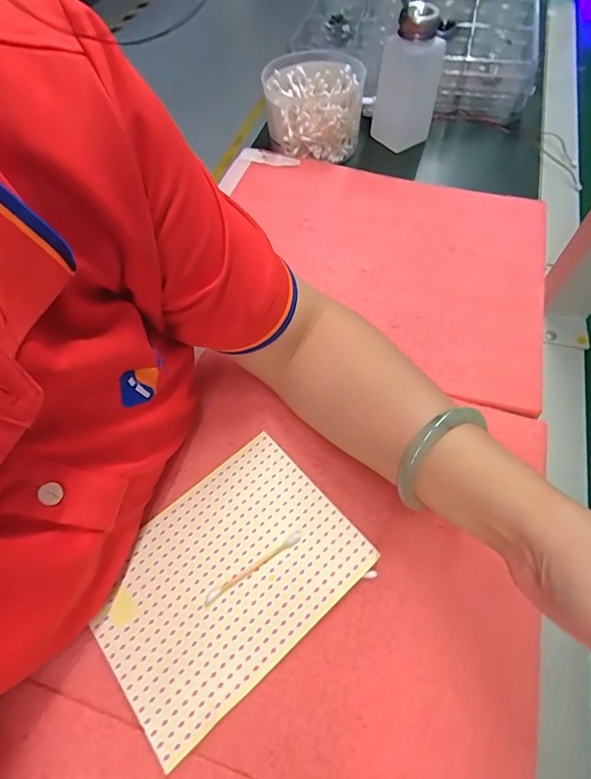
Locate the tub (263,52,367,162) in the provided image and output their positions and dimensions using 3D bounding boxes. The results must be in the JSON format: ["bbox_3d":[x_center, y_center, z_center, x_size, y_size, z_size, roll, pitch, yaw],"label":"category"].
[{"bbox_3d":[0.023,-0.339,0.509,0.110,0.066,0.115,-1,60,1],"label":"tub"}]

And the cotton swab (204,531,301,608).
[{"bbox_3d":[-0.028,0.118,0.286,0.074,0.004,0.007,-31,64,-15],"label":"cotton swab"}]

